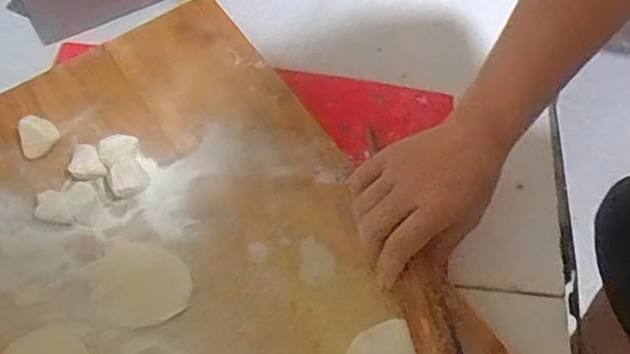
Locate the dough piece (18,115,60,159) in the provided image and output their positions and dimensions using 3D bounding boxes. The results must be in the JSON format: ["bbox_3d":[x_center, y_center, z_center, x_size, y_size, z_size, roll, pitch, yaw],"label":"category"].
[{"bbox_3d":[-0.226,-0.033,0.477,0.021,0.025,0.030,39,69,17],"label":"dough piece"}]

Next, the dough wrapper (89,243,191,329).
[{"bbox_3d":[-0.130,0.079,0.432,0.073,0.004,0.060,19,64,8],"label":"dough wrapper"}]

